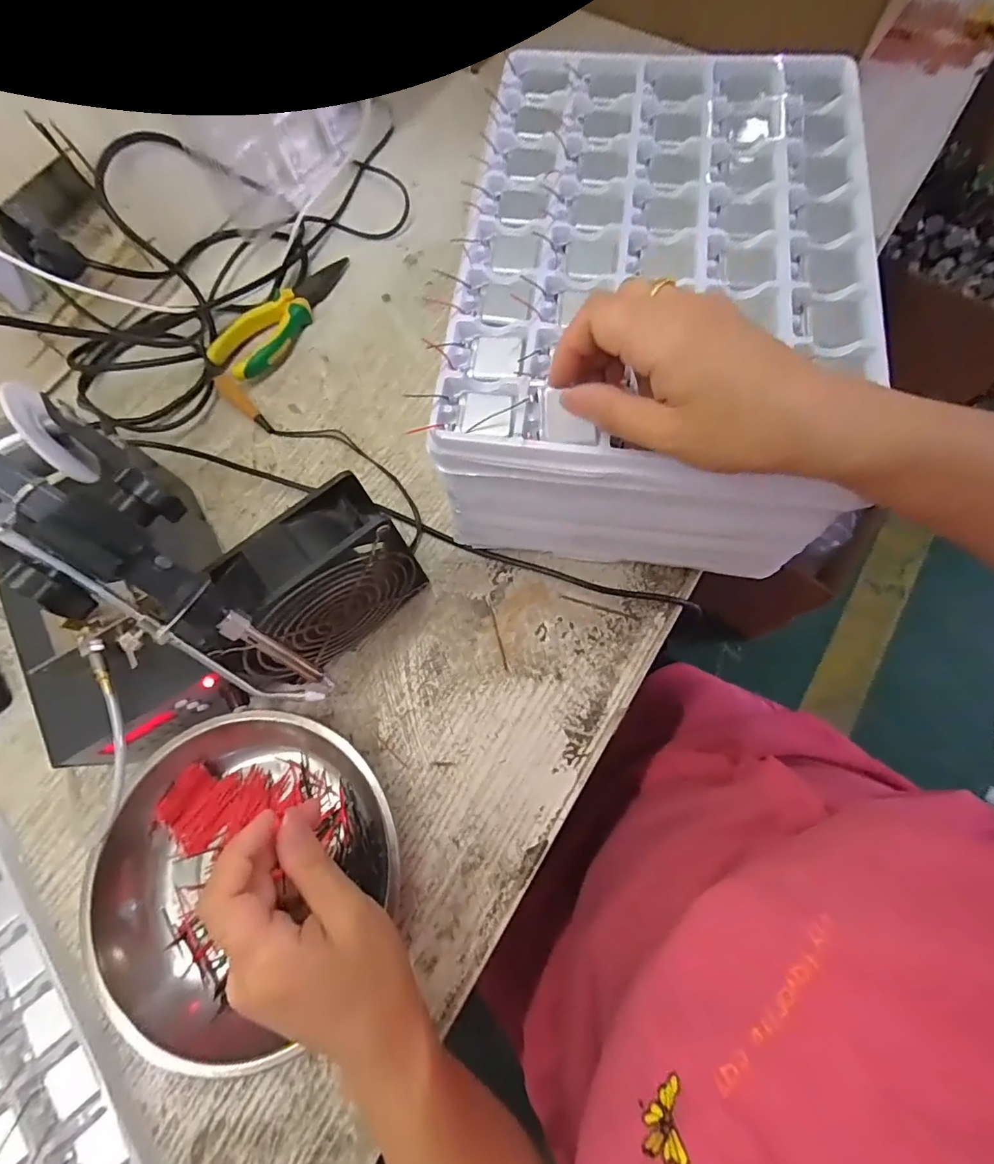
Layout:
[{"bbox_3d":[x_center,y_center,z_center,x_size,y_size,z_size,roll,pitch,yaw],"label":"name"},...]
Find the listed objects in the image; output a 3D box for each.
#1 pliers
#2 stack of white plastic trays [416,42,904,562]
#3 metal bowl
[{"bbox_3d":[-0.184,-0.238,0.450,0.046,0.022,0.150,37,78,12],"label":"pliers"},{"bbox_3d":[0.099,-0.183,0.350,0.228,0.119,0.308,7,73,4],"label":"stack of white plastic trays"},{"bbox_3d":[-0.157,0.174,0.313,0.168,0.040,0.181,34,77,11],"label":"metal bowl"}]

